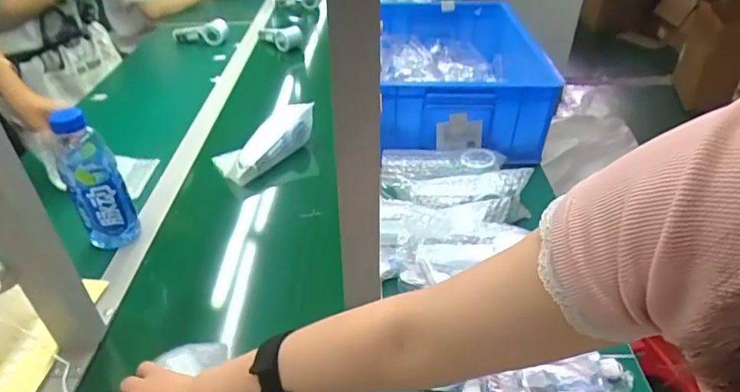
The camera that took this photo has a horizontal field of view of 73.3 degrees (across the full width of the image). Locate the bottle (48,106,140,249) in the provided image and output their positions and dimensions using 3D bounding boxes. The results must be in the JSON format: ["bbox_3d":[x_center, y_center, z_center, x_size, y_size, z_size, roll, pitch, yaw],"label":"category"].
[{"bbox_3d":[-0.384,-0.022,0.693,0.069,0.196,0.061,-24,44,-27],"label":"bottle"}]

